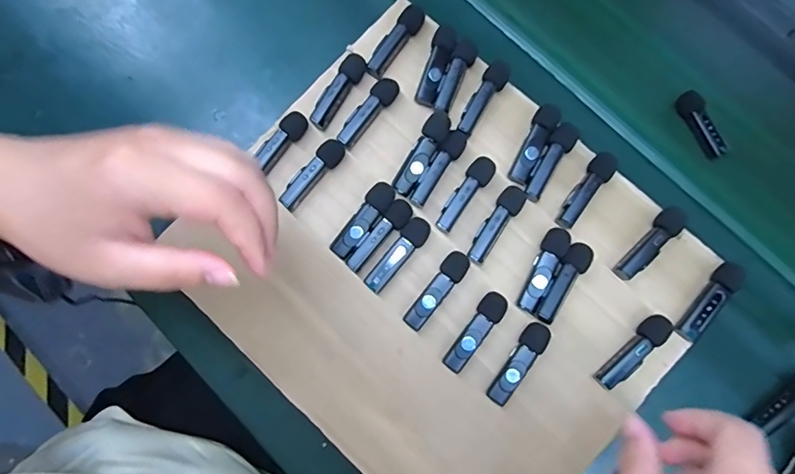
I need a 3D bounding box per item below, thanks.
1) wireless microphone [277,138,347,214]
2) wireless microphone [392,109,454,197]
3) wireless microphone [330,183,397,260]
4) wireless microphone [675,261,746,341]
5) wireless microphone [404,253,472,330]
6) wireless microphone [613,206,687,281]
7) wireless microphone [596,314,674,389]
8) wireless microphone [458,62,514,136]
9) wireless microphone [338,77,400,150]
[{"bbox_3d":[-0.067,-0.049,0.375,0.016,0.014,0.064,40,81,8],"label":"wireless microphone"},{"bbox_3d":[0.019,-0.065,0.368,0.018,0.014,0.068,33,80,6],"label":"wireless microphone"},{"bbox_3d":[-0.026,-0.013,0.364,0.018,0.011,0.064,39,81,7],"label":"wireless microphone"},{"bbox_3d":[0.226,0.047,0.346,0.016,0.014,0.065,39,81,7],"label":"wireless microphone"},{"bbox_3d":[0.030,0.040,0.356,0.018,0.011,0.066,39,81,7],"label":"wireless microphone"},{"bbox_3d":[0.188,0.005,0.357,0.018,0.013,0.065,44,82,8],"label":"wireless microphone"},{"bbox_3d":[0.170,0.082,0.344,0.065,0.013,0.017,-40,81,-7],"label":"wireless microphone"},{"bbox_3d":[0.068,-0.111,0.380,0.018,0.011,0.066,36,81,7],"label":"wireless microphone"},{"bbox_3d":[-0.024,-0.099,0.380,0.015,0.012,0.065,40,81,8],"label":"wireless microphone"}]

